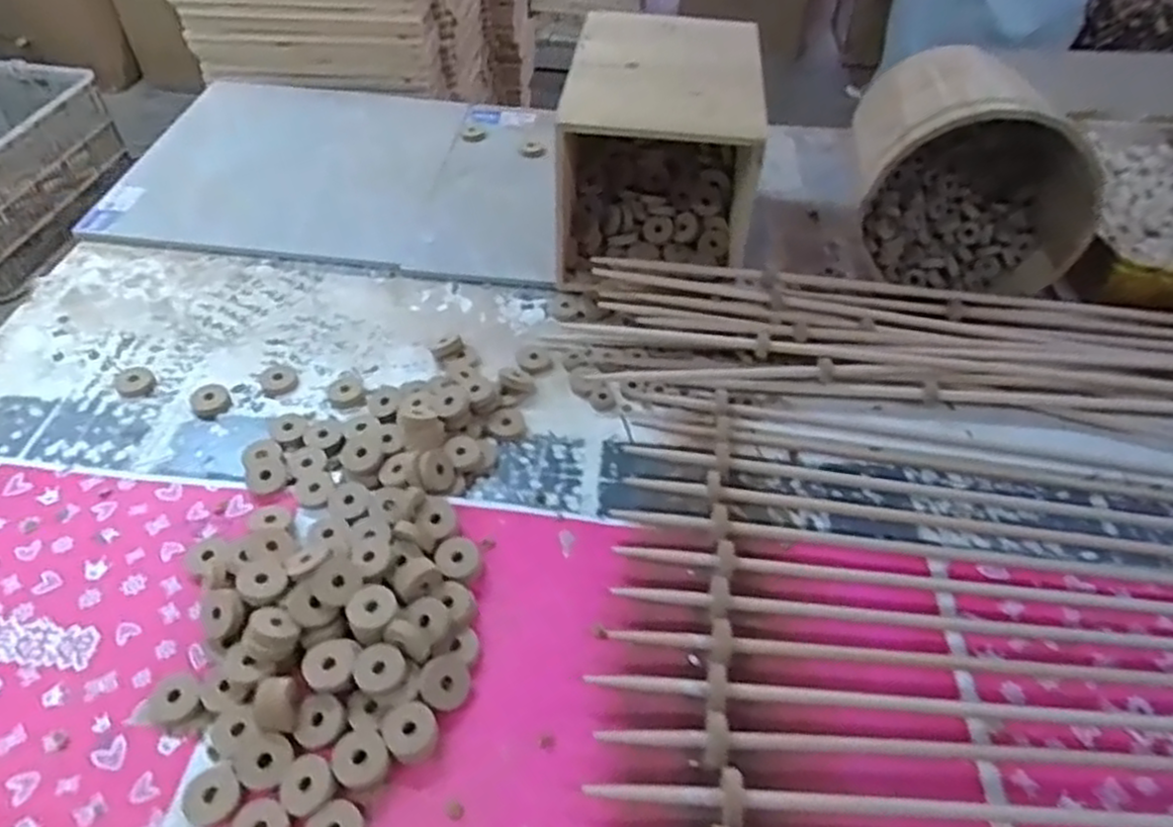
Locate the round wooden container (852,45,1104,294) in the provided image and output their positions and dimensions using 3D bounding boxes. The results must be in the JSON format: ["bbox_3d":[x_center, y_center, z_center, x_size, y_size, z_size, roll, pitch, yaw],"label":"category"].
[{"bbox_3d":[0.436,-0.296,0.855,0.243,0.213,0.243,10,50,8],"label":"round wooden container"}]

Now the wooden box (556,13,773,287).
[{"bbox_3d":[0.087,-0.295,0.868,0.205,0.214,0.262,7,49,6],"label":"wooden box"}]

